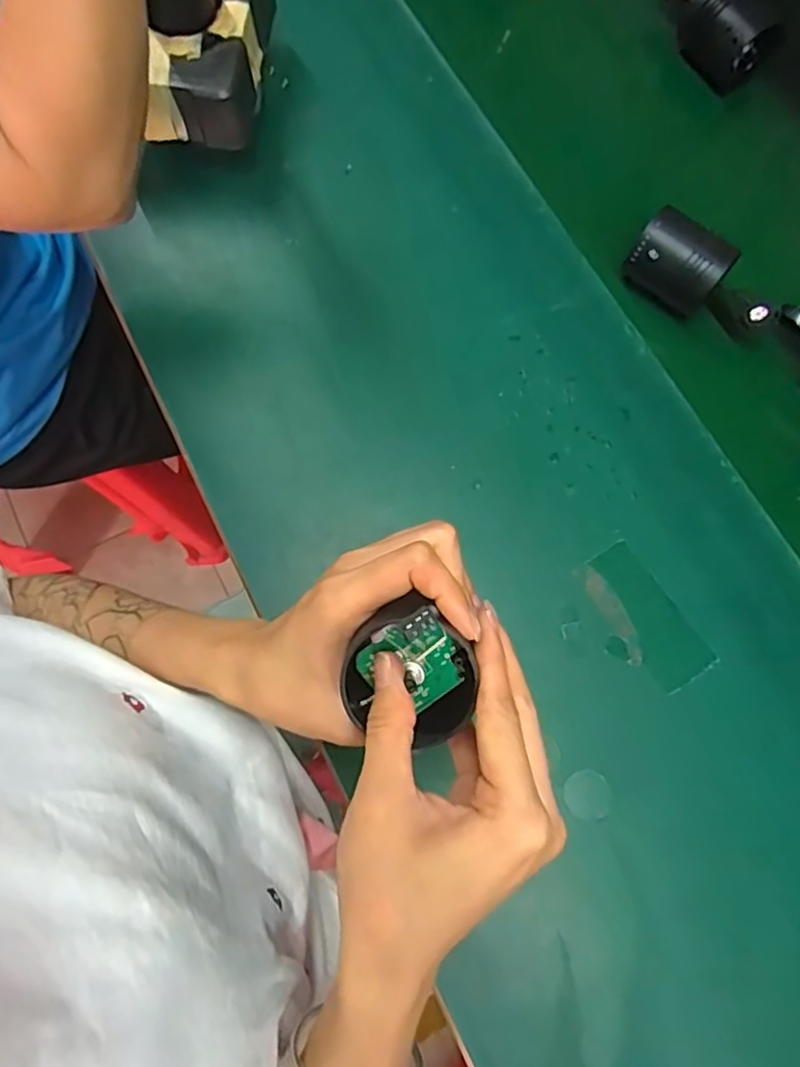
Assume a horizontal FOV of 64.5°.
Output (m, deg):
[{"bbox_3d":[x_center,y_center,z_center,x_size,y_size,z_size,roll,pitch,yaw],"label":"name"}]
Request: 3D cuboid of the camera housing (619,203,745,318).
[{"bbox_3d":[0.210,-0.204,0.476,0.069,0.042,0.047,37,78,10],"label":"camera housing"}]

